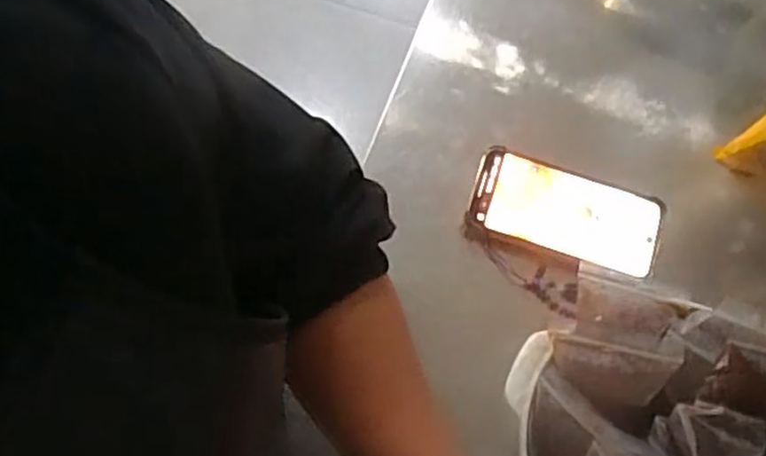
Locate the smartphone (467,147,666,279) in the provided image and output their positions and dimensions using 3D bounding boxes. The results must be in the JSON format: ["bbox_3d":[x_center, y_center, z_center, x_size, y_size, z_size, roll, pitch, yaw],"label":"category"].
[{"bbox_3d":[0.155,-0.013,0.598,0.157,0.008,0.072,18,84,6],"label":"smartphone"}]

